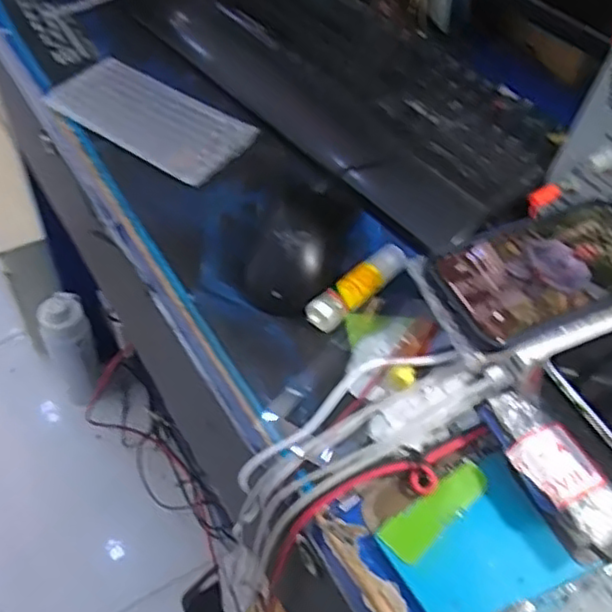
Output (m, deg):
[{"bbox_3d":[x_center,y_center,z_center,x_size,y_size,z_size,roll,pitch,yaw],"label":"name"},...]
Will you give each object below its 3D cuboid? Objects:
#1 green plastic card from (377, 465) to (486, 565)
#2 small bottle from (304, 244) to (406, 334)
[{"bbox_3d":[0.074,0.115,0.373,0.070,0.005,0.024,-33,62,-29],"label":"green plastic card"},{"bbox_3d":[0.037,-0.015,0.462,0.022,0.016,0.085,39,57,22],"label":"small bottle"}]

